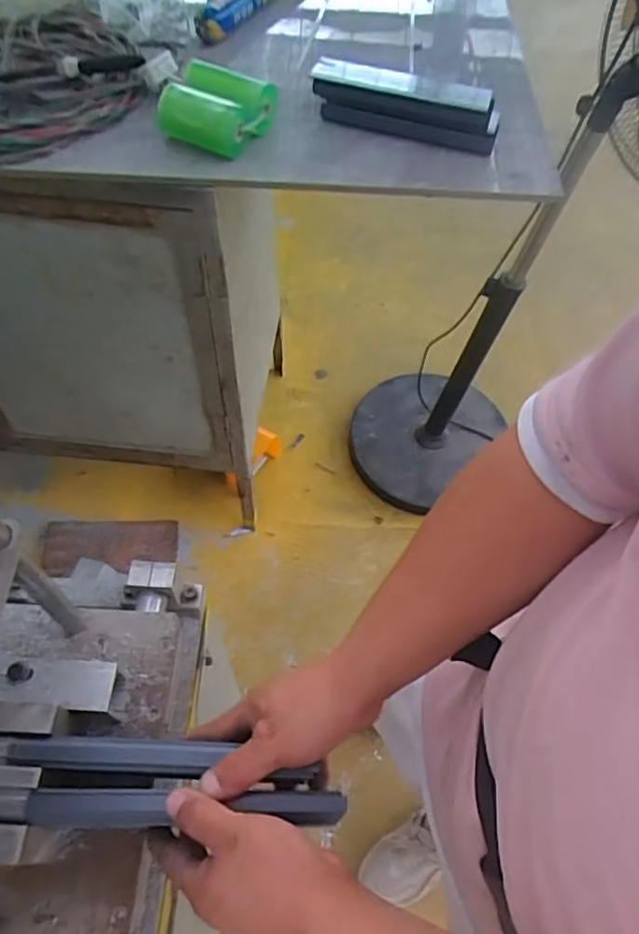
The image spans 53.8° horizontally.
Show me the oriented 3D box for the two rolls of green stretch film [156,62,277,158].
[{"bbox_3d":[-0.125,-0.433,0.758,0.125,0.062,0.083,20,59,10],"label":"two rolls of green stretch film"}]

